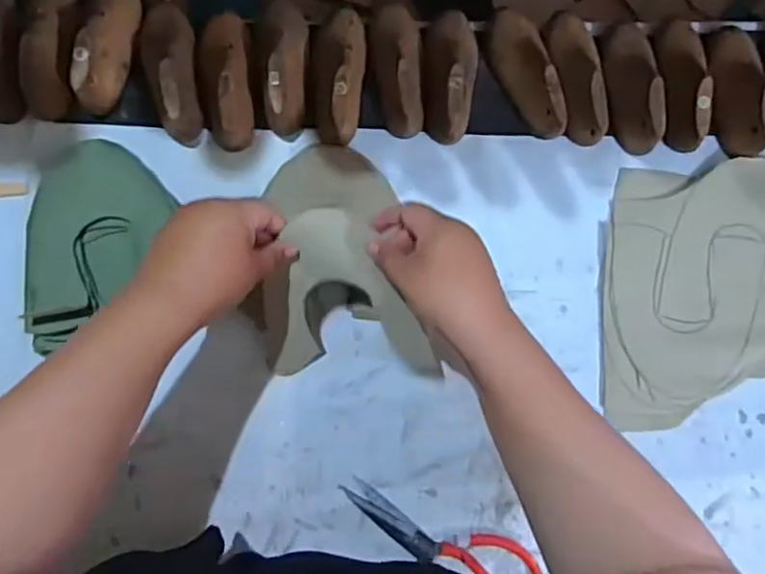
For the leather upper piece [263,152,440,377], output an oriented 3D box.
[{"bbox_3d":[-0.032,-0.032,0.584,0.146,0.091,0.214,-1,85,-3],"label":"leather upper piece"}]

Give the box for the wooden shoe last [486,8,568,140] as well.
[{"bbox_3d":[0.142,-0.215,0.634,0.052,0.051,0.140,-16,86,-5],"label":"wooden shoe last"}]

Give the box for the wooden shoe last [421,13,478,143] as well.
[{"bbox_3d":[0.065,-0.211,0.632,0.053,0.055,0.135,8,84,-2],"label":"wooden shoe last"}]

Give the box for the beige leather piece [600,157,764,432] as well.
[{"bbox_3d":[0.327,0.003,0.645,0.220,0.013,0.251,-5,82,0],"label":"beige leather piece"}]

